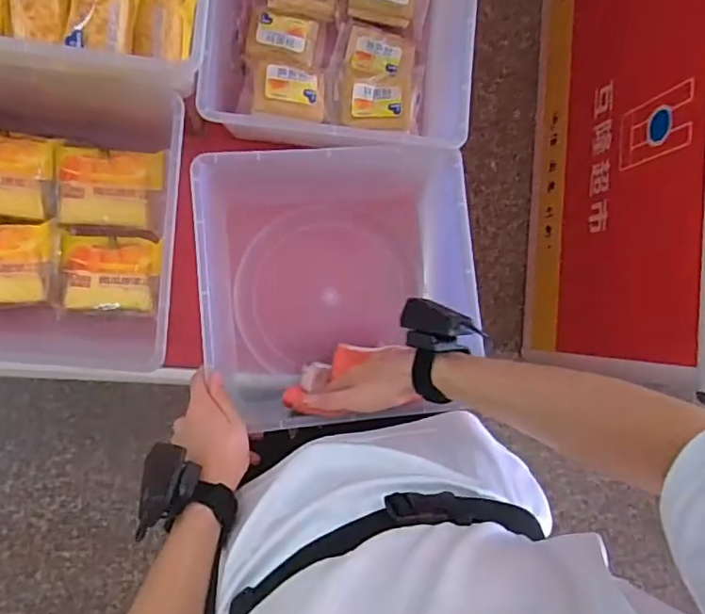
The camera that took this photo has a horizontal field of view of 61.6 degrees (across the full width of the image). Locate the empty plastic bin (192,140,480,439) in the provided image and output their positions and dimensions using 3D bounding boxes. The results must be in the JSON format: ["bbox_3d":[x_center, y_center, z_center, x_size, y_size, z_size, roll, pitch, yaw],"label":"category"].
[{"bbox_3d":[-0.028,-0.027,0.701,0.301,0.141,0.343,-4,90,-10],"label":"empty plastic bin"}]

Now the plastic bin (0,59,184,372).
[{"bbox_3d":[-0.350,-0.102,0.657,0.277,0.116,0.329,5,88,-9],"label":"plastic bin"}]

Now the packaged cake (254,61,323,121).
[{"bbox_3d":[-0.074,-0.253,0.701,0.085,0.027,0.066,2,89,-9],"label":"packaged cake"}]

